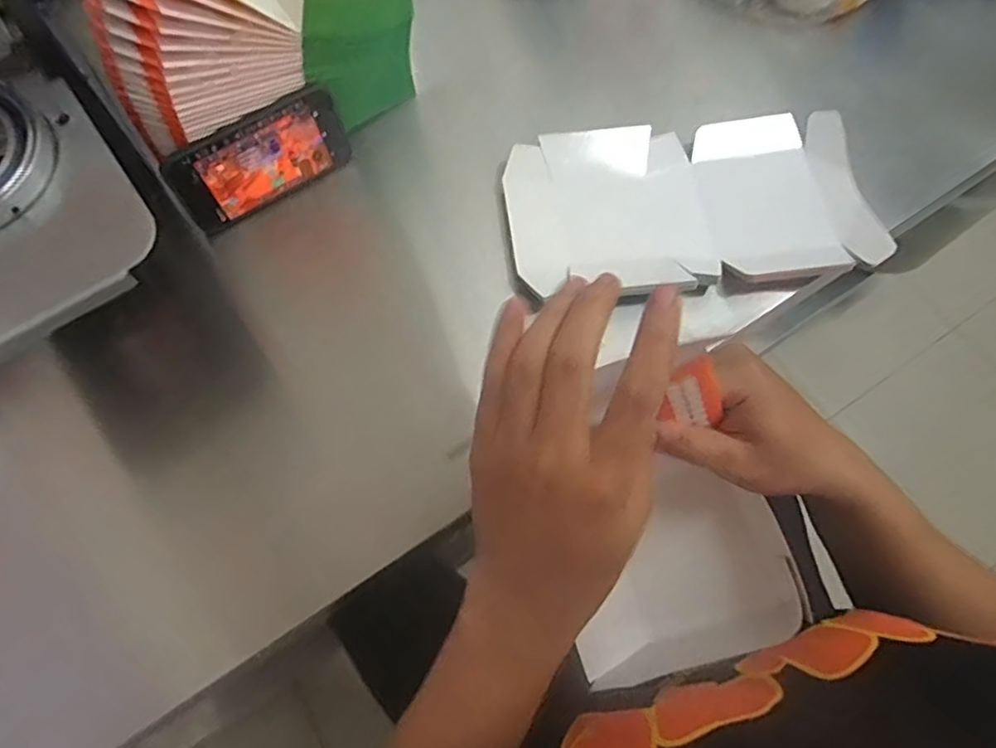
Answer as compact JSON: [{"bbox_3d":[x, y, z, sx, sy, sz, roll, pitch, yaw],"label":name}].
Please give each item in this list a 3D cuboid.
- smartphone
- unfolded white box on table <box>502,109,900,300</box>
[{"bbox_3d":[-0.211,-0.191,0.550,0.155,0.078,0.012,-34,51,-11],"label":"smartphone"},{"bbox_3d":[0.171,-0.153,0.555,0.316,0.035,0.165,-3,67,-3],"label":"unfolded white box on table"}]

